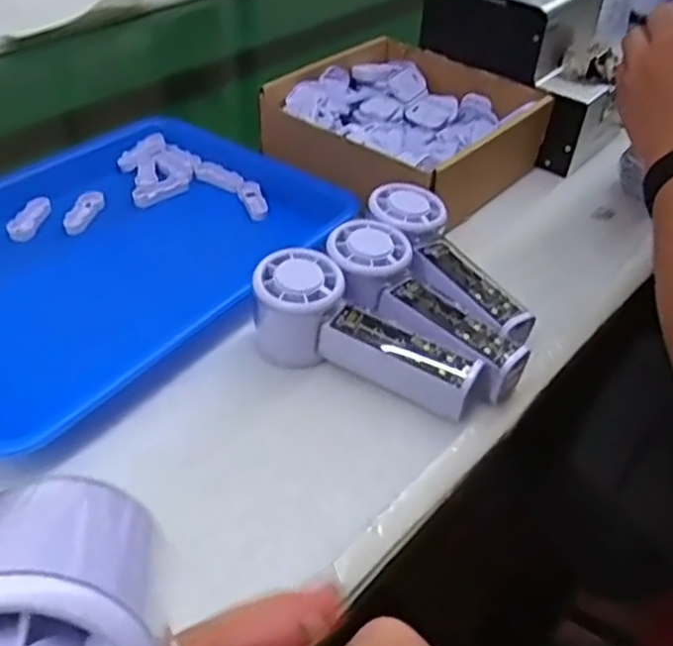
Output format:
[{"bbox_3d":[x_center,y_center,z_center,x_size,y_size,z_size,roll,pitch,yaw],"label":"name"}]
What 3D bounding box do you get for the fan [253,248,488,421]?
[{"bbox_3d":[0.021,0.010,0.445,0.150,0.059,0.050,20,45,17],"label":"fan"}]

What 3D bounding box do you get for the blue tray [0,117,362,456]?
[{"bbox_3d":[-0.182,-0.060,0.532,0.253,0.034,0.337,27,47,23],"label":"blue tray"}]

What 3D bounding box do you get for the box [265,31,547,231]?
[{"bbox_3d":[0.059,-0.178,0.645,0.210,0.065,0.208,33,50,28],"label":"box"}]

